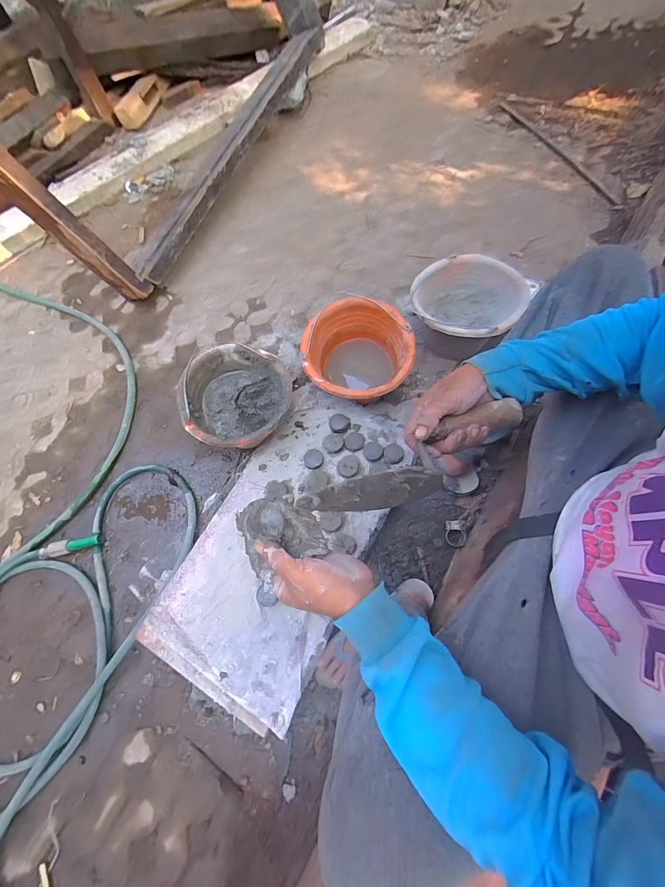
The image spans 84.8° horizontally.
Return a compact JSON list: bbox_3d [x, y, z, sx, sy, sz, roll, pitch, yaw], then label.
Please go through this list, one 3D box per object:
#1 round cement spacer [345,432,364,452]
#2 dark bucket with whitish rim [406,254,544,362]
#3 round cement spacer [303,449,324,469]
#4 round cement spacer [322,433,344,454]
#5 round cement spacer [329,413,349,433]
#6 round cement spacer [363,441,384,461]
[{"bbox_3d":[0.050,-0.004,0.831,0.043,0.011,0.048,11,69,10],"label":"round cement spacer"},{"bbox_3d":[0.346,-0.351,0.933,0.235,0.161,0.306,34,73,16],"label":"dark bucket with whitish rim"},{"bbox_3d":[-0.043,0.035,0.815,0.043,0.014,0.042,-2,67,4],"label":"round cement spacer"},{"bbox_3d":[0.001,0.001,0.830,0.047,0.014,0.047,-2,67,4],"label":"round cement spacer"},{"bbox_3d":[0.016,-0.047,0.850,0.045,0.014,0.048,-2,67,4],"label":"round cement spacer"},{"bbox_3d":[0.091,0.018,0.816,0.044,0.013,0.046,-2,67,4],"label":"round cement spacer"}]

